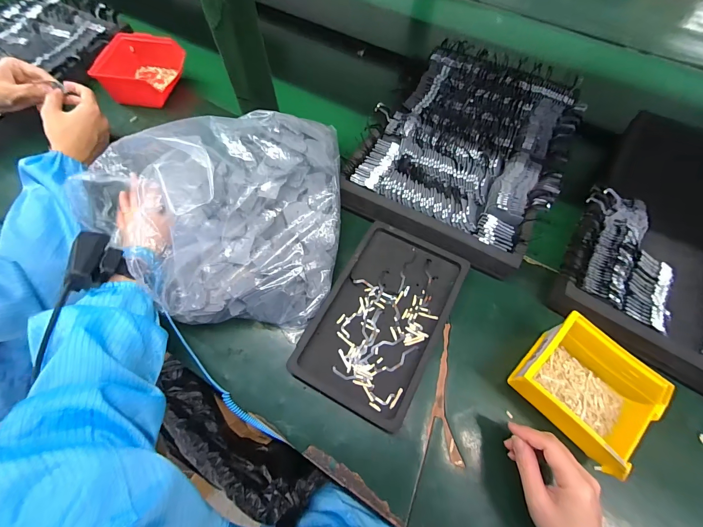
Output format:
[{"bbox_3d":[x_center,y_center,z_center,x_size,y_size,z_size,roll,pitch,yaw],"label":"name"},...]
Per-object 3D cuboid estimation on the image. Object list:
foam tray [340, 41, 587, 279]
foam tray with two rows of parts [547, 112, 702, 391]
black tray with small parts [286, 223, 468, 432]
[{"bbox_3d":[0.204,-0.212,0.557,0.310,0.051,0.445,26,66,12],"label":"foam tray"},{"bbox_3d":[0.488,-0.031,0.452,0.289,0.091,0.399,32,67,15],"label":"foam tray with two rows of parts"},{"bbox_3d":[0.044,0.069,0.431,0.156,0.023,0.249,27,66,12],"label":"black tray with small parts"}]

